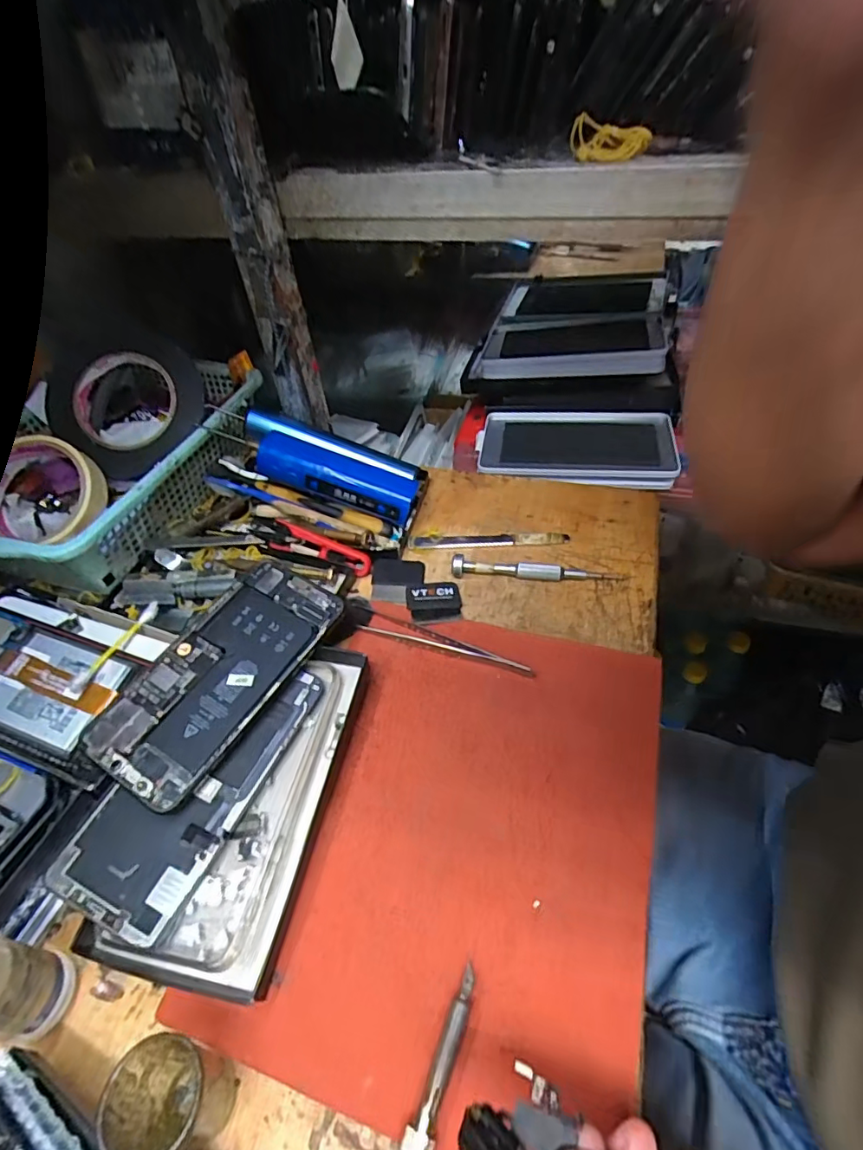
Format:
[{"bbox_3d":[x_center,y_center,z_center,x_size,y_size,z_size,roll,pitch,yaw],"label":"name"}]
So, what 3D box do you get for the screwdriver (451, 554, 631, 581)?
[{"bbox_3d":[0.079,-0.005,0.411,0.127,0.011,0.014,0,47,5],"label":"screwdriver"}]

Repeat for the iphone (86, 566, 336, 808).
[{"bbox_3d":[-0.127,0.057,0.329,0.072,0.004,0.153,28,60,17],"label":"iphone"}]

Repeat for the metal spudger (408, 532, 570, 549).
[{"bbox_3d":[0.046,-0.029,0.445,0.127,0.005,0.015,-1,52,6],"label":"metal spudger"}]

